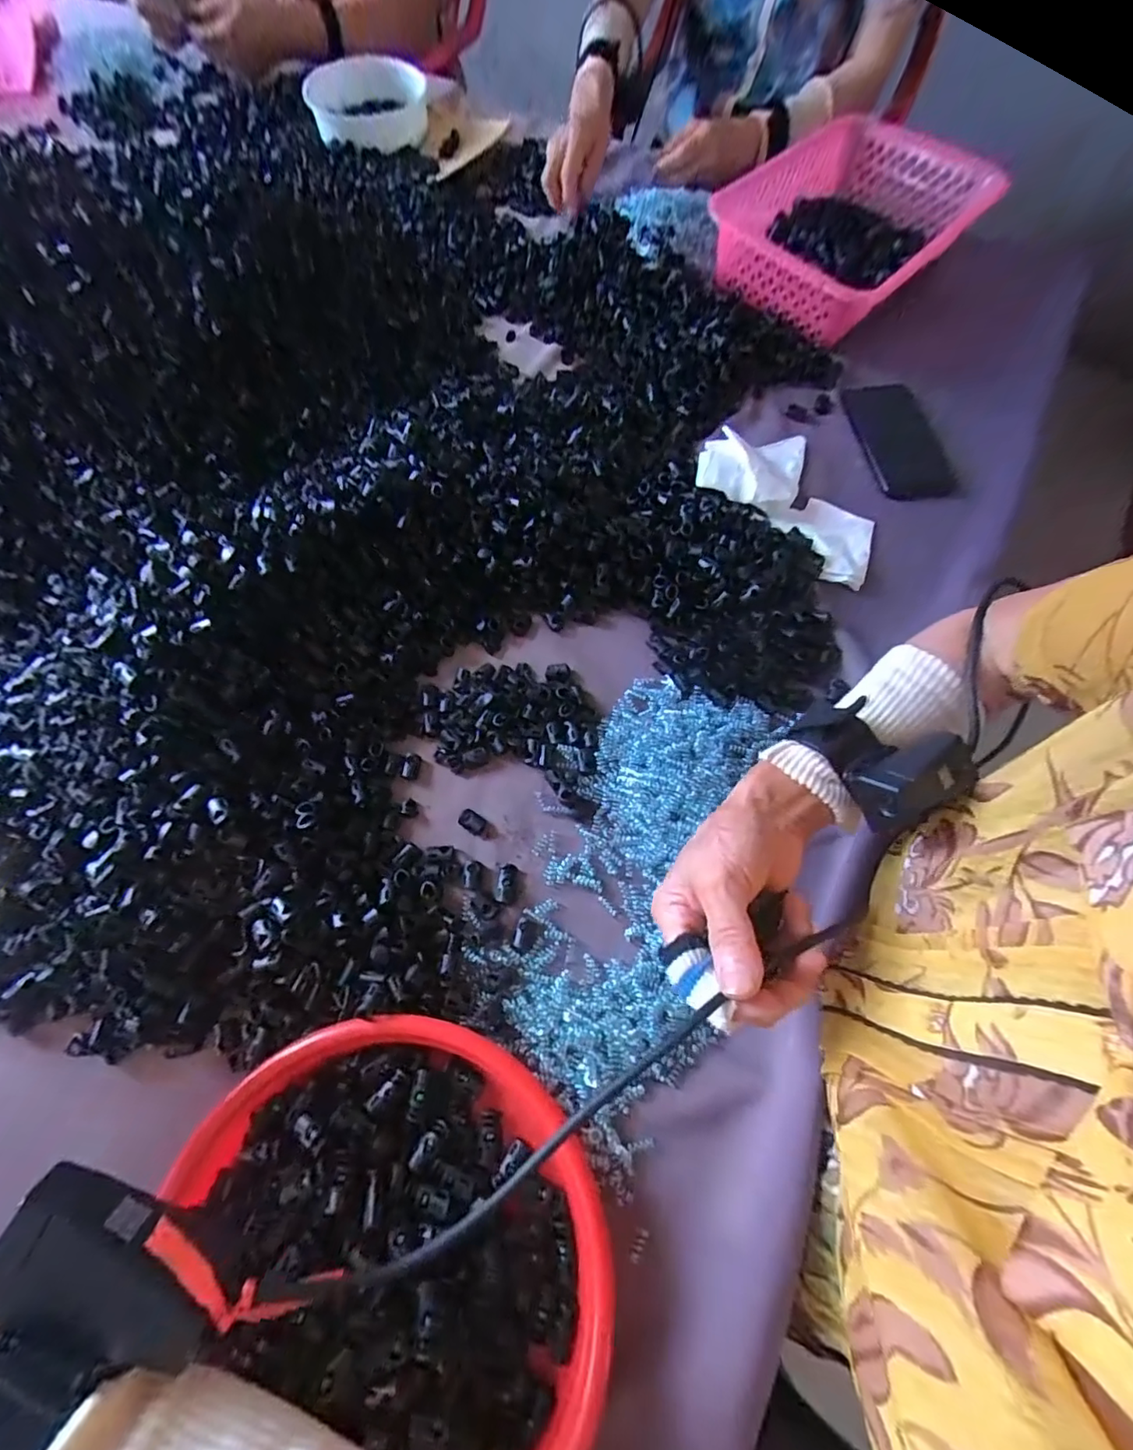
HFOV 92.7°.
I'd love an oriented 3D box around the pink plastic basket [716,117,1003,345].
[{"bbox_3d":[0.338,-0.583,0.621,0.337,0.064,0.226,-40,73,-15],"label":"pink plastic basket"}]

